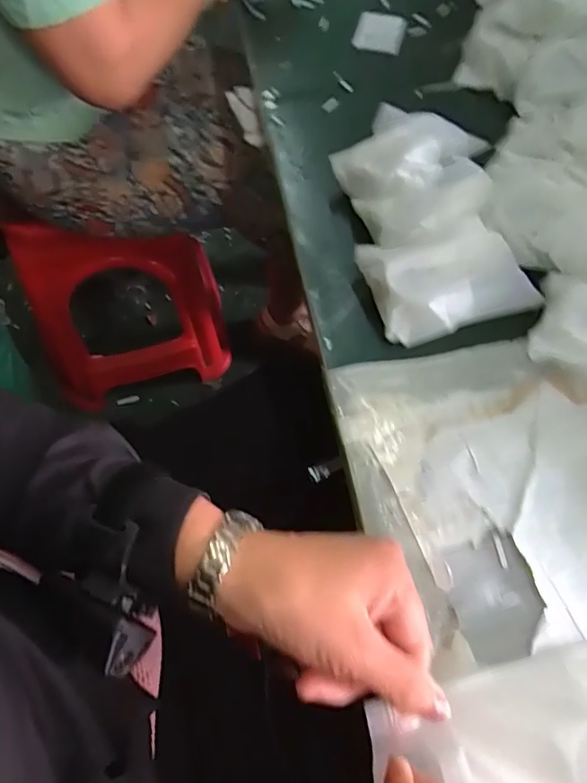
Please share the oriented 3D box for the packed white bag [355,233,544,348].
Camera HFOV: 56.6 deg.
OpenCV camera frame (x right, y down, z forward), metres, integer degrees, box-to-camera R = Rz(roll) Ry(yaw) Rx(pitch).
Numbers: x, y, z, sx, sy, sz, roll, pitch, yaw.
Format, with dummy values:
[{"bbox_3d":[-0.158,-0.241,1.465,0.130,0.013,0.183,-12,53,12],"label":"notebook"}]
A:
[{"bbox_3d":[0.120,-0.083,0.415,0.129,0.041,0.085,-8,63,-5],"label":"packed white bag"}]

